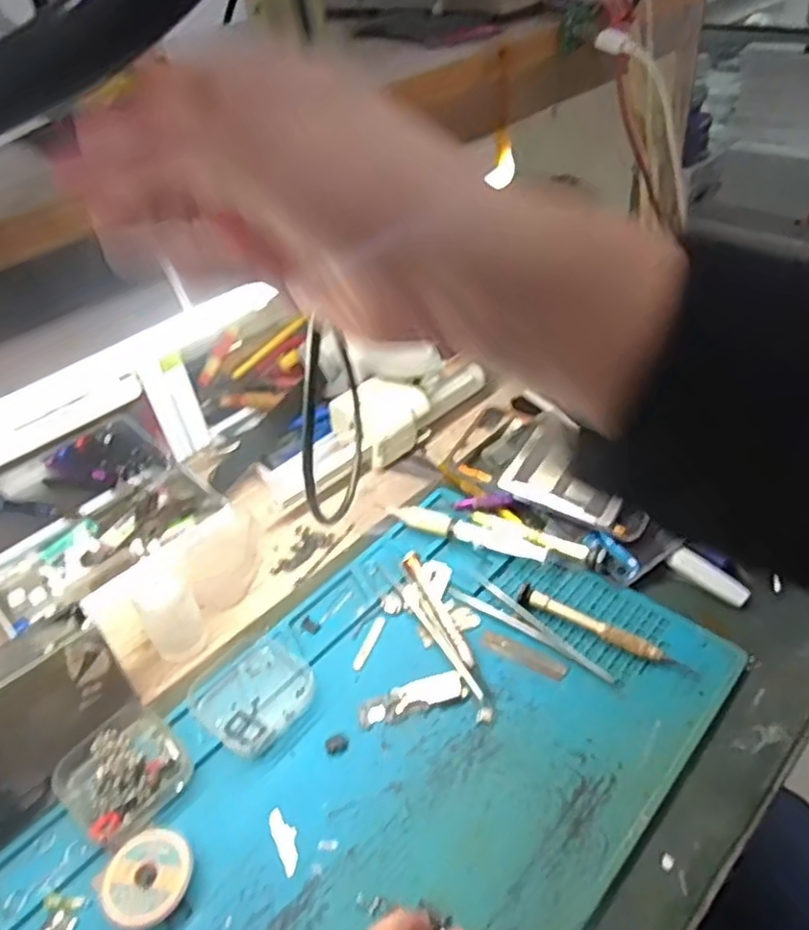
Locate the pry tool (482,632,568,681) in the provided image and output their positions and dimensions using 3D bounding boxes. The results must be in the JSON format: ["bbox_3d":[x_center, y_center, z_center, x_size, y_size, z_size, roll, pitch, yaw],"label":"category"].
[{"bbox_3d":[0.076,0.119,0.434,0.055,0.004,0.013,21,49,29],"label":"pry tool"}]

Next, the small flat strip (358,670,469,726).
[{"bbox_3d":[0.005,0.142,0.419,0.066,0.005,0.020,-14,41,-6],"label":"small flat strip"}]

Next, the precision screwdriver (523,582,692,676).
[{"bbox_3d":[0.126,0.103,0.436,0.113,0.009,0.014,19,48,27],"label":"precision screwdriver"}]

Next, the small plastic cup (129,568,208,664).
[{"bbox_3d":[-0.151,0.101,0.451,0.034,0.057,0.032,-5,41,4],"label":"small plastic cup"}]

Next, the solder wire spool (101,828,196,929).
[{"bbox_3d":[-0.130,0.211,0.351,0.044,0.012,0.045,-5,41,4],"label":"solder wire spool"}]

